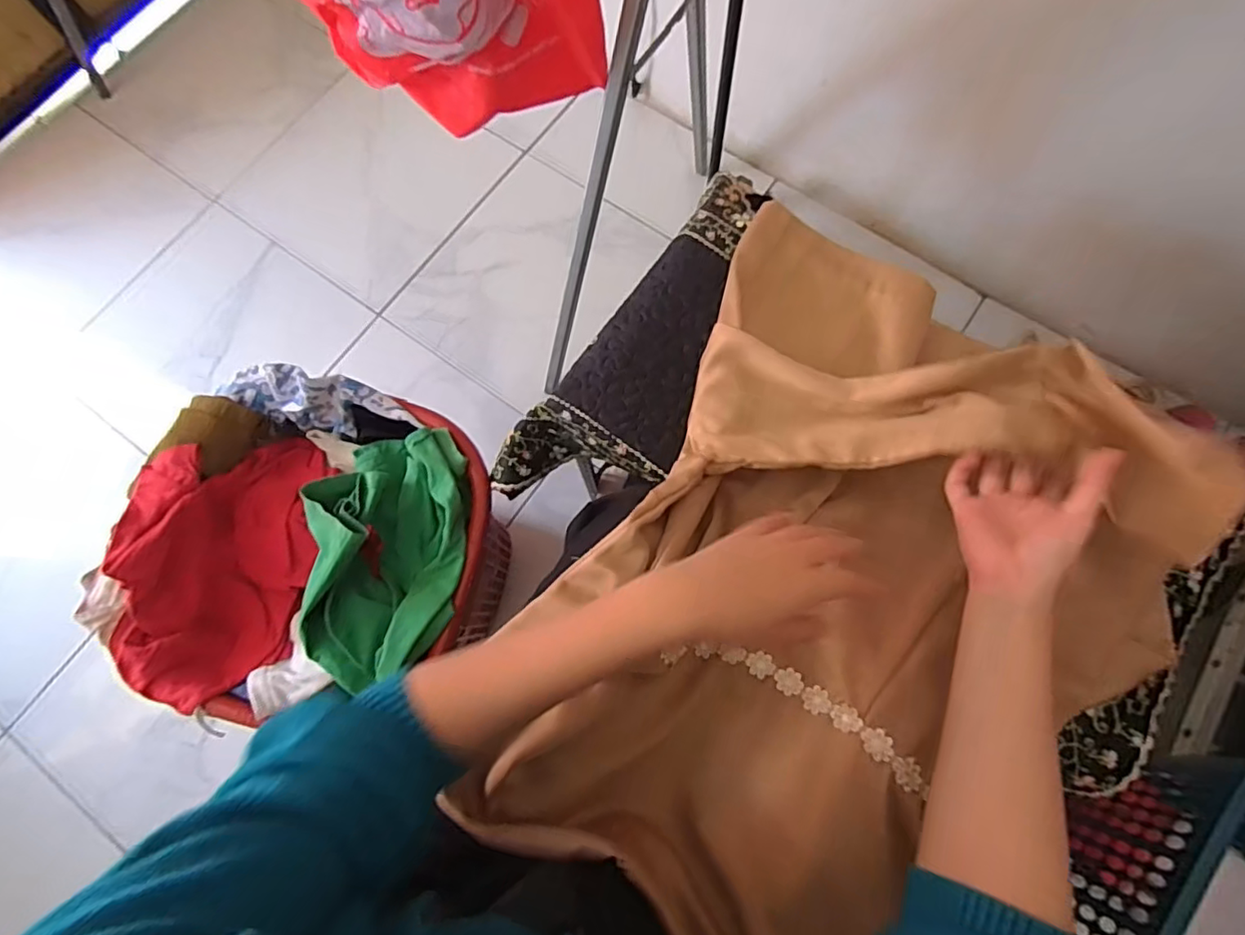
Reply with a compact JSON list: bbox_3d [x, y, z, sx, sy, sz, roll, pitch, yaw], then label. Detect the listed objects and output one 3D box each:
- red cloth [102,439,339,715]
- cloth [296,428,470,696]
[{"bbox_3d":[-0.479,0.110,0.704,0.182,0.087,0.313,4,75,3],"label":"red cloth"},{"bbox_3d":[-0.268,0.096,0.682,0.180,0.103,0.271,-4,75,1],"label":"cloth"}]

